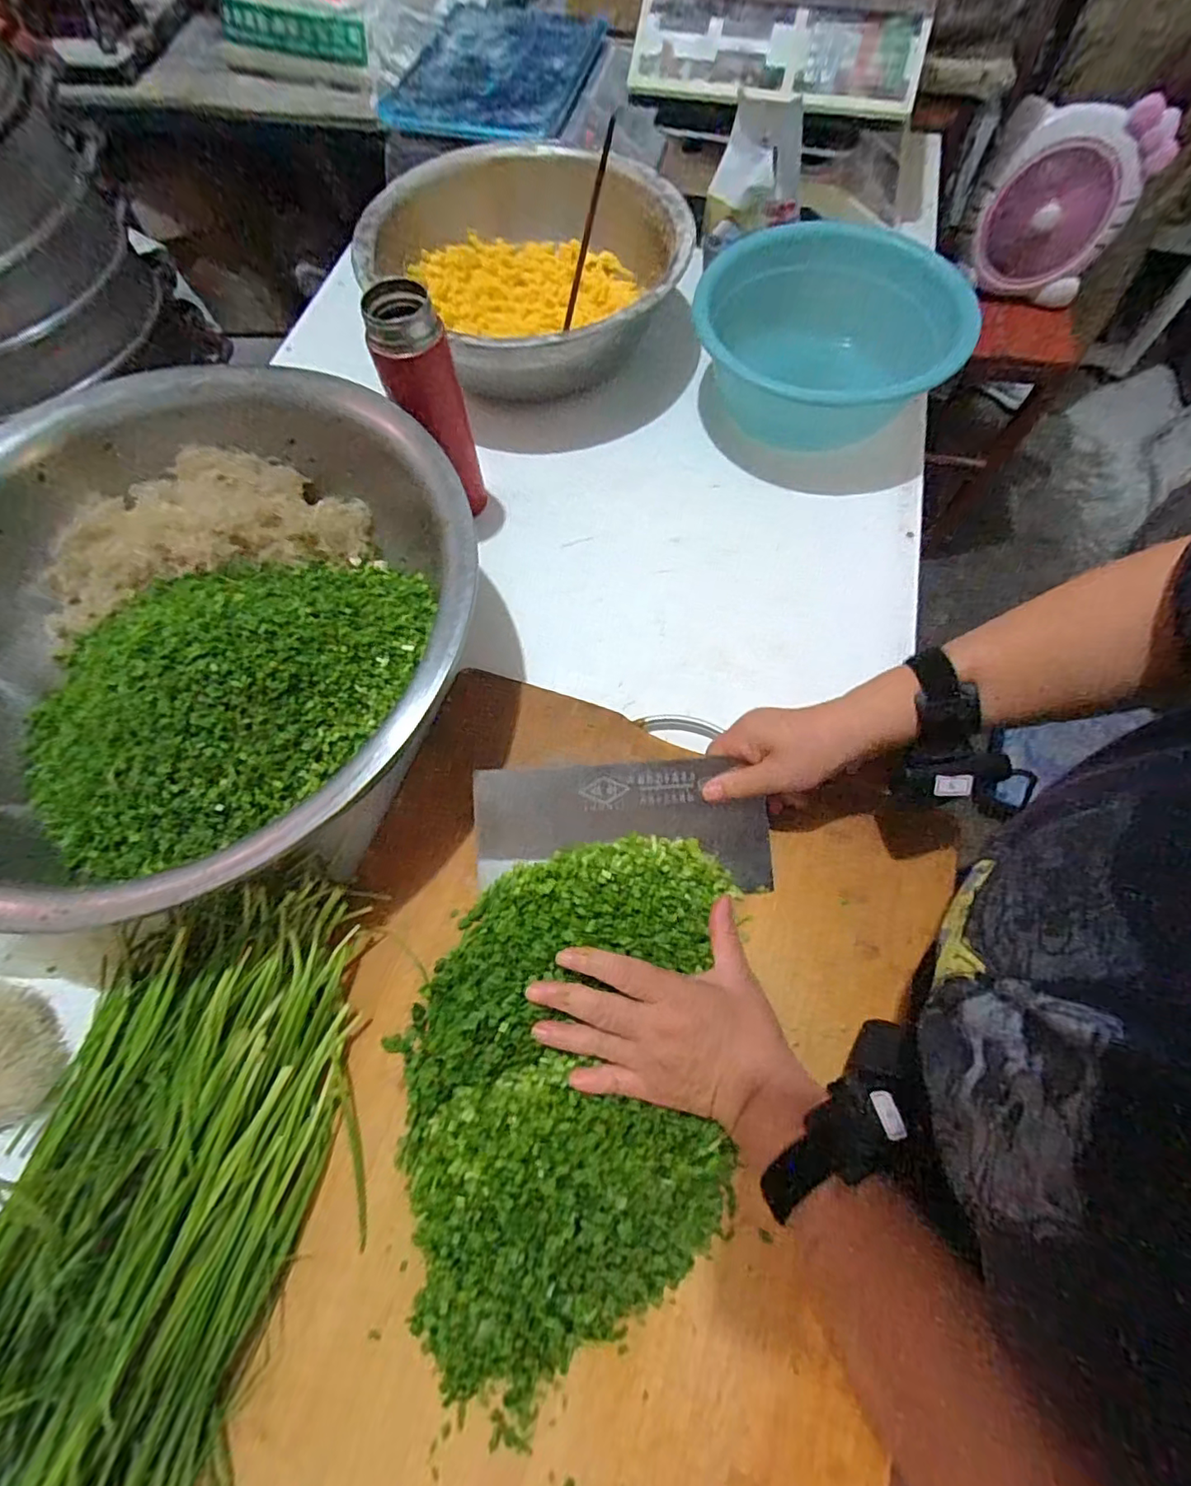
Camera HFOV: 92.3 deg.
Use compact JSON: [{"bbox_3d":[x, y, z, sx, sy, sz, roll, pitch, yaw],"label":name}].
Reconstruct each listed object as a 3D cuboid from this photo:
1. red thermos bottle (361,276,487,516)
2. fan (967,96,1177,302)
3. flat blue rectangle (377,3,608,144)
[{"bbox_3d":[-0.148,-0.298,0.527,0.062,0.201,0.052,-15,68,-4],"label":"red thermos bottle"},{"bbox_3d":[0.801,-0.938,1.005,0.285,0.248,0.094,-1,67,2],"label":"fan"},{"bbox_3d":[-0.132,-0.907,0.769,0.223,0.021,0.347,11,68,6],"label":"flat blue rectangle"}]

